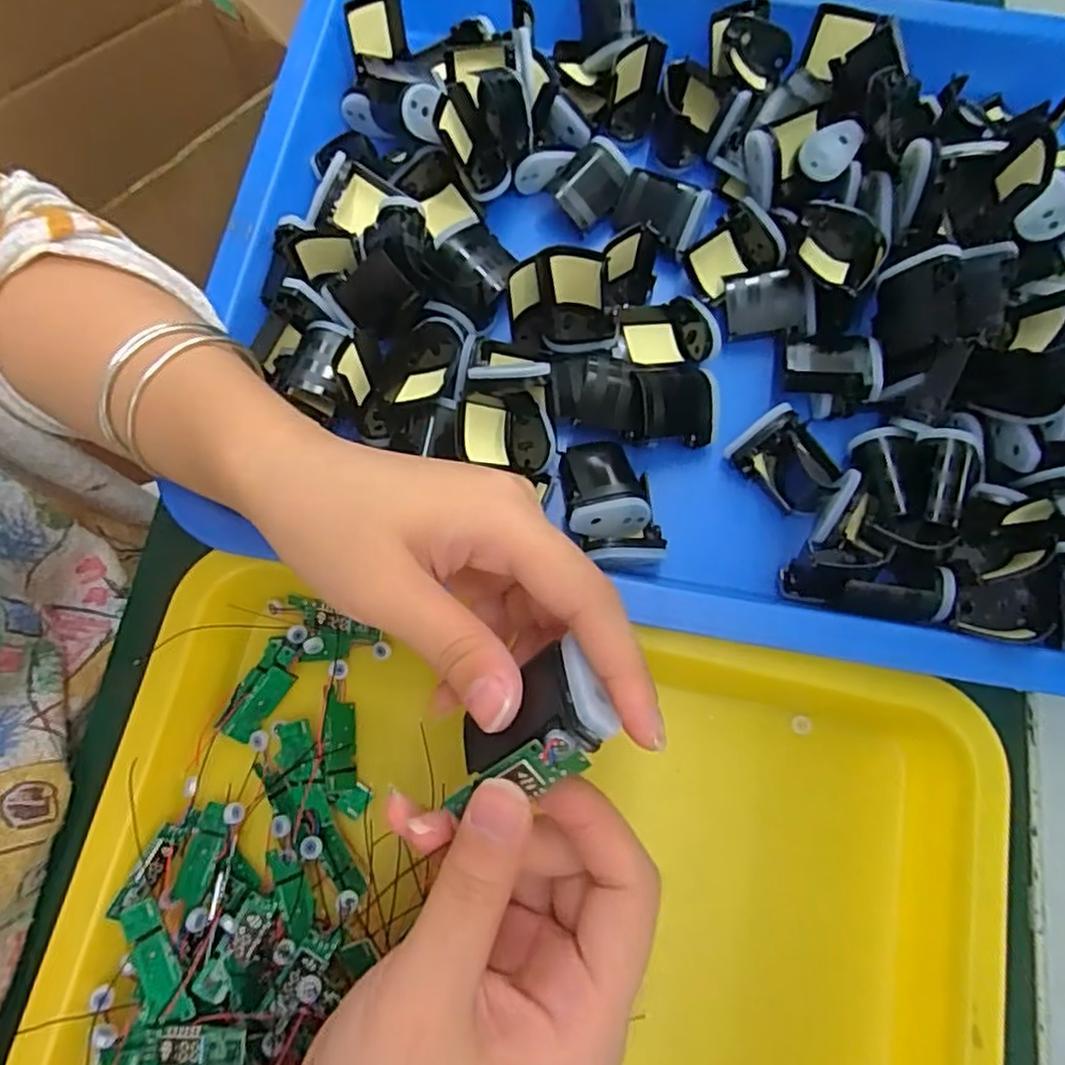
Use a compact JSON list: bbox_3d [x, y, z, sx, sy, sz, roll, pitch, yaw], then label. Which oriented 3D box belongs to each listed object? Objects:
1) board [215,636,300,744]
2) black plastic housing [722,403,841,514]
[{"bbox_3d":[-0.112,0.066,0.279,0.017,0.005,0.044,27,77,6],"label":"board"},{"bbox_3d":[0.114,-0.029,0.309,0.030,0.029,0.046,-36,78,-9],"label":"black plastic housing"}]

